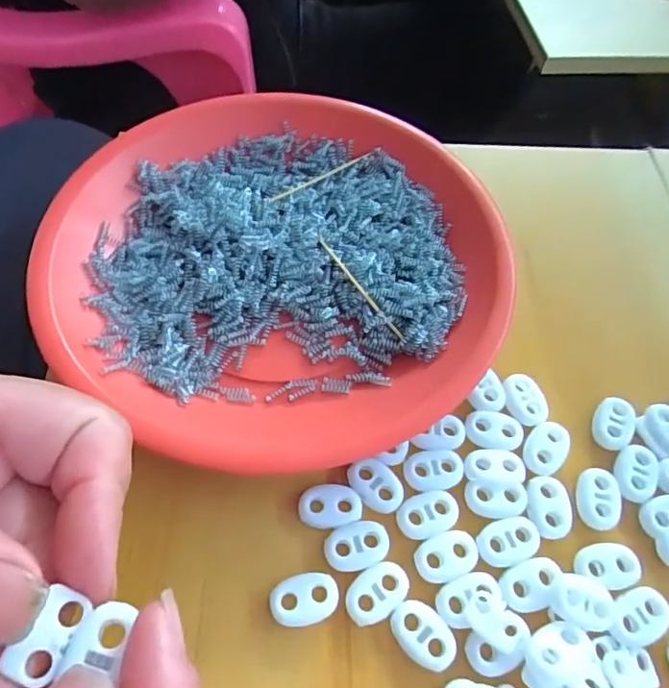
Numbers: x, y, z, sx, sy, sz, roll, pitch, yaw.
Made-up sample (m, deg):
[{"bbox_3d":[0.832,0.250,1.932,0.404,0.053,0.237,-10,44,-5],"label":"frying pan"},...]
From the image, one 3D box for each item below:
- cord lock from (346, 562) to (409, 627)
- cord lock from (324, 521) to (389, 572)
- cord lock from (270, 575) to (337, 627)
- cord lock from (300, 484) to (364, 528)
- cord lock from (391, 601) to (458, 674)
[{"bbox_3d":[0.014,0.082,0.181,0.022,0.004,0.015,-26,67,-14],"label":"cord lock"},{"bbox_3d":[0.008,0.069,0.188,0.022,0.004,0.014,-13,64,-8],"label":"cord lock"},{"bbox_3d":[-0.010,0.085,0.181,0.022,0.006,0.015,-10,64,-7],"label":"cord lock"},{"bbox_3d":[-0.001,0.057,0.194,0.022,0.004,0.015,2,63,-1],"label":"cord lock"},{"bbox_3d":[0.029,0.093,0.175,0.023,0.004,0.015,42,69,18],"label":"cord lock"}]

